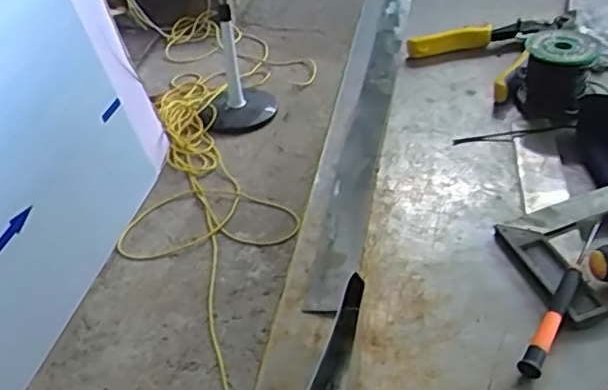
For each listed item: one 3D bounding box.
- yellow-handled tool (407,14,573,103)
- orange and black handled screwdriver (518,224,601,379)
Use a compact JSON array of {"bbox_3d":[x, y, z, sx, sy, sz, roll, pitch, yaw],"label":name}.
[{"bbox_3d":[0.250,-0.186,0.774,0.187,0.035,0.161,-24,41,-22],"label":"yellow-handled tool"},{"bbox_3d":[0.188,0.069,0.460,0.013,0.018,0.152,21,45,30],"label":"orange and black handled screwdriver"}]

